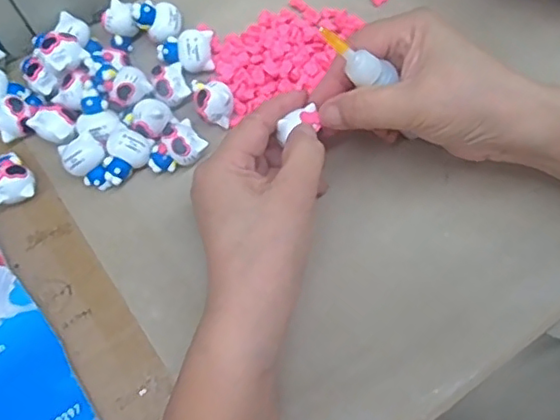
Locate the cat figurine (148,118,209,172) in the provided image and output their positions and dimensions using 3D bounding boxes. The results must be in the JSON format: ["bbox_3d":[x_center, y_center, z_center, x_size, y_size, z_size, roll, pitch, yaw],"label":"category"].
[{"bbox_3d":[-0.061,-0.037,0.356,0.027,0.016,0.034,32,75,12],"label":"cat figurine"}]

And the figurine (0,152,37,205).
[{"bbox_3d":[-0.158,-0.019,0.352,0.024,0.020,0.033,-8,71,-1],"label":"figurine"}]

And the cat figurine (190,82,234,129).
[{"bbox_3d":[-0.040,-0.065,0.362,0.025,0.021,0.019,7,72,4],"label":"cat figurine"}]

